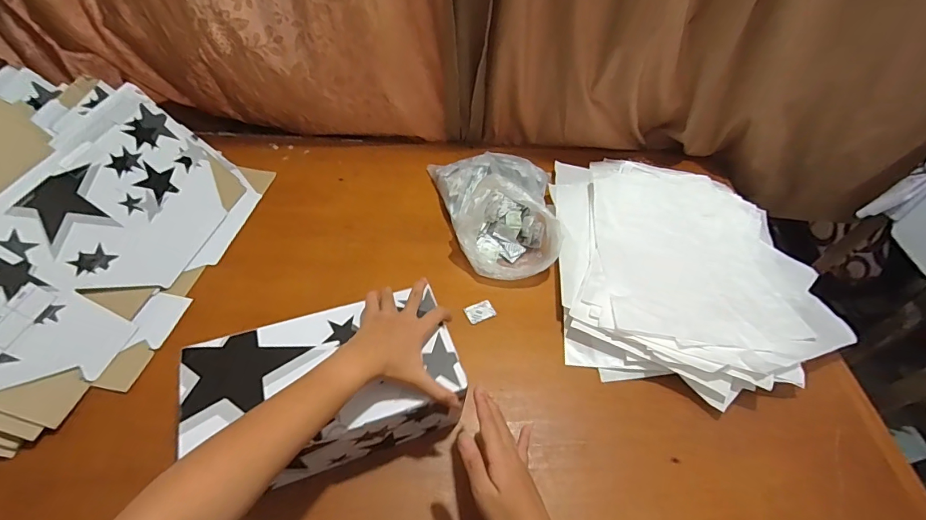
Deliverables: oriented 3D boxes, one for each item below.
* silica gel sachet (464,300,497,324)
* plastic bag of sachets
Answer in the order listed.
[{"bbox_3d":[0.025,0.077,0.654,0.041,0.005,0.031,-17,55,-19],"label":"silica gel sachet"},{"bbox_3d":[0.069,-0.103,0.734,0.193,0.103,0.272,-8,54,-12],"label":"plastic bag of sachets"}]

